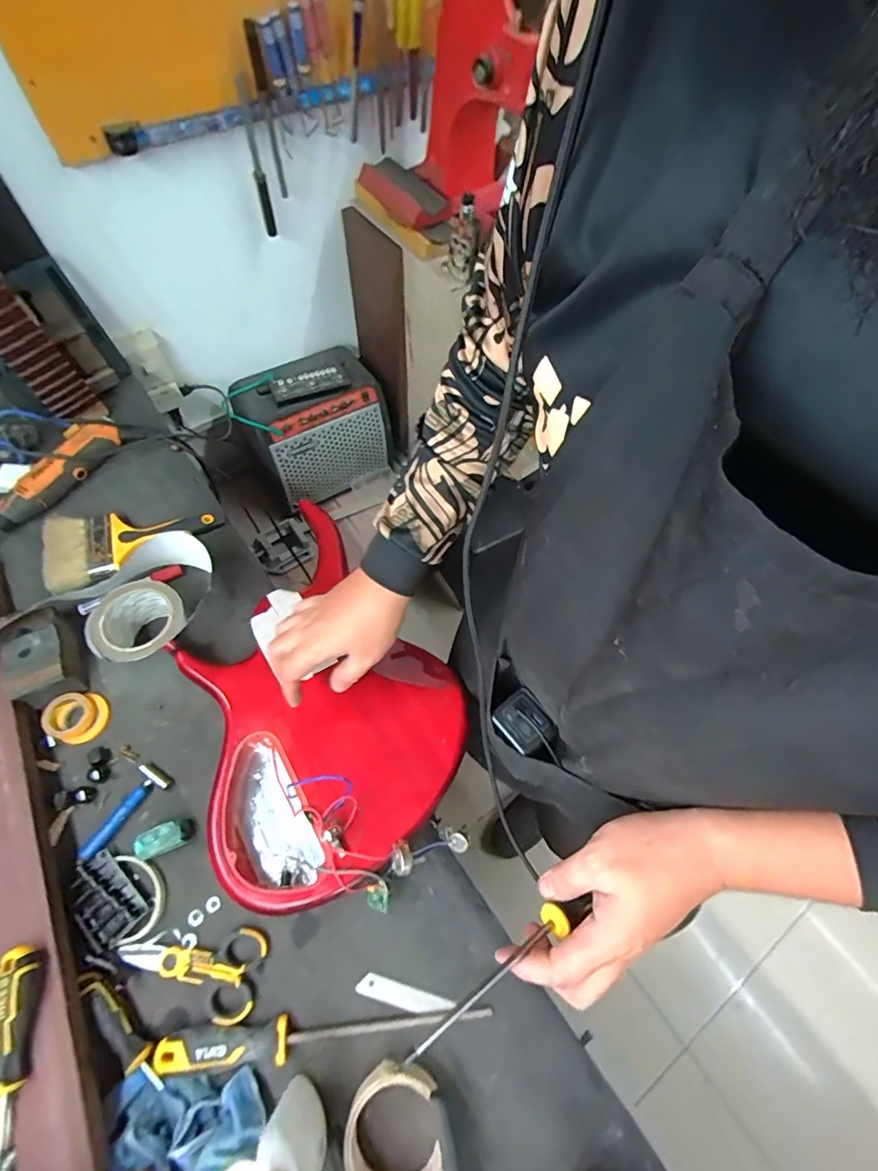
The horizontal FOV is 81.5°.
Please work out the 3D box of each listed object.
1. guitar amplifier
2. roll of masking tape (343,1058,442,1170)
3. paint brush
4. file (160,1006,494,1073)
[{"bbox_3d":[-0.285,-0.373,1.191,0.329,0.256,0.205,-27,67,-16],"label":"guitar amplifier"},{"bbox_3d":[-0.041,0.478,0.447,0.079,0.034,0.089,-4,63,-5],"label":"roll of masking tape"},{"bbox_3d":[-0.444,-0.071,0.733,0.215,0.033,0.113,-18,65,-12],"label":"paint brush"},{"bbox_3d":[-0.106,0.424,0.483,0.307,0.017,0.029,-2,63,-4],"label":"file"}]

